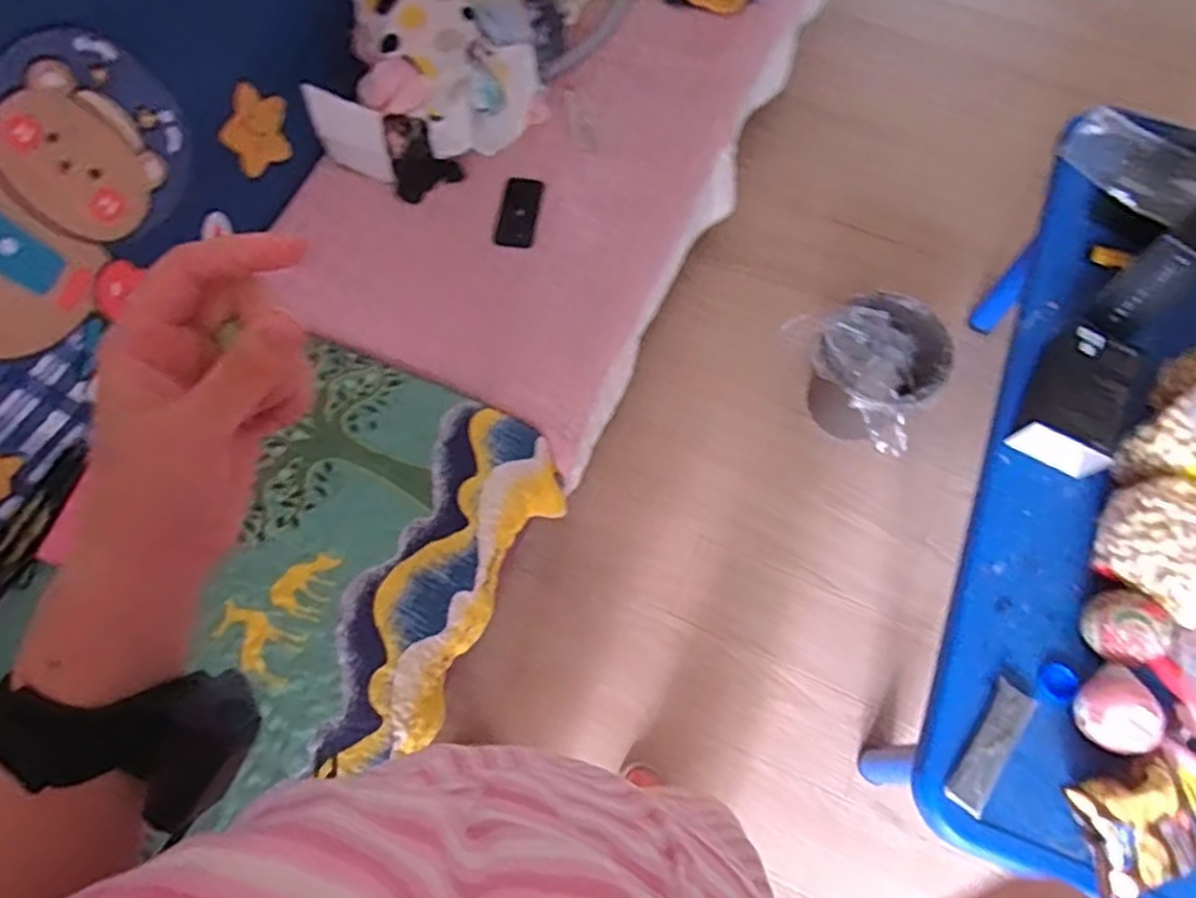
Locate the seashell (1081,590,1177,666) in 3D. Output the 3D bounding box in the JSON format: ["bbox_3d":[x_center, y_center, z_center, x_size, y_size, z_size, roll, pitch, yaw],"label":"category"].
[{"bbox_3d":[0.607,0.210,0.864,0.079,0.060,0.084,0,68,0],"label":"seashell"}]

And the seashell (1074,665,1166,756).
[{"bbox_3d":[0.582,0.292,0.840,0.080,0.055,0.095,3,68,1],"label":"seashell"}]

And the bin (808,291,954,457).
[{"bbox_3d":[0.506,-0.130,1.401,0.220,0.205,0.267,35,72,14],"label":"bin"}]

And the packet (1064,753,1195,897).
[{"bbox_3d":[0.578,0.399,0.790,0.130,0.040,0.117,-17,69,-6],"label":"packet"}]

